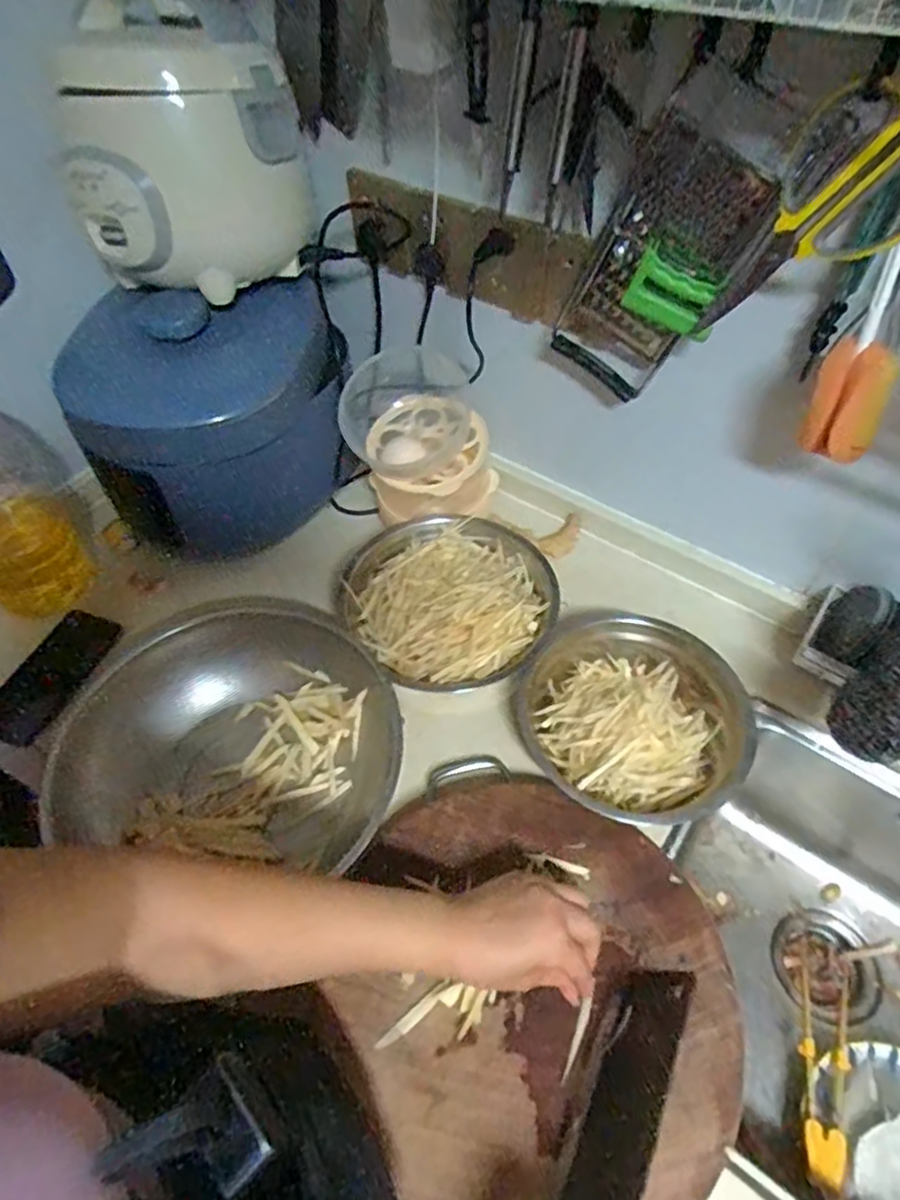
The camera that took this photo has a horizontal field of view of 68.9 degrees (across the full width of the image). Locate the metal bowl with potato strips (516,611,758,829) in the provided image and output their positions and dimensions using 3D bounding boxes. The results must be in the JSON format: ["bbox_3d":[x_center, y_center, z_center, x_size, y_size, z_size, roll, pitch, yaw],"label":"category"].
[{"bbox_3d":[0.184,0.110,0.642,0.203,0.077,0.202,-1,54,1],"label":"metal bowl with potato strips"}]

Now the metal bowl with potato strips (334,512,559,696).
[{"bbox_3d":[0.002,-0.004,0.715,0.217,0.075,0.224,-1,54,1],"label":"metal bowl with potato strips"}]

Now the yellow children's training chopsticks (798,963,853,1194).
[{"bbox_3d":[0.371,0.461,0.649,0.051,0.034,0.195,20,42,15],"label":"yellow children's training chopsticks"}]

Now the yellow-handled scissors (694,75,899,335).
[{"bbox_3d":[0.248,-0.262,0.468,0.094,0.188,0.022,43,61,-6],"label":"yellow-handled scissors"}]

